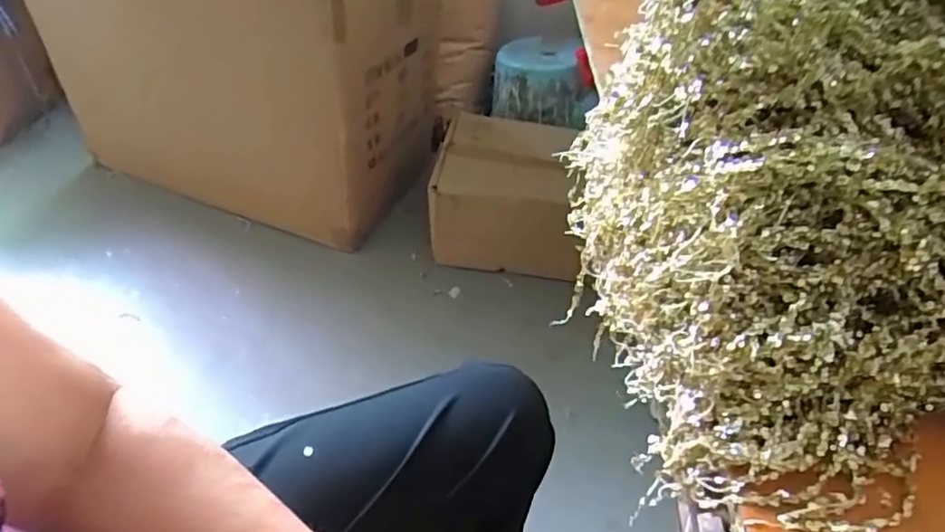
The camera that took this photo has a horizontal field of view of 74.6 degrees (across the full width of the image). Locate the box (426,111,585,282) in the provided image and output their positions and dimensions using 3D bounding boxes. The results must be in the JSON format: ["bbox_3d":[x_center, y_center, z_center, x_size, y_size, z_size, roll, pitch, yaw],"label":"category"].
[{"bbox_3d":[0.083,-0.161,1.384,0.325,0.198,0.320,9,43,4],"label":"box"}]

